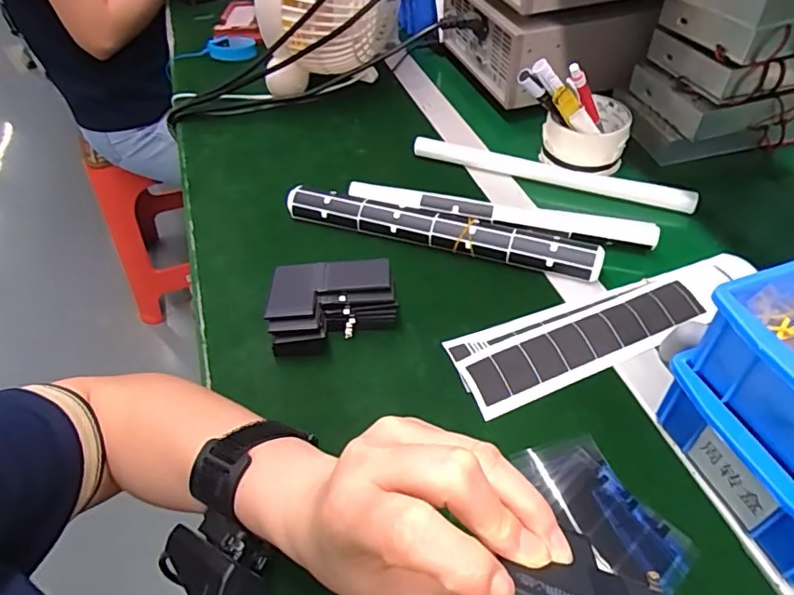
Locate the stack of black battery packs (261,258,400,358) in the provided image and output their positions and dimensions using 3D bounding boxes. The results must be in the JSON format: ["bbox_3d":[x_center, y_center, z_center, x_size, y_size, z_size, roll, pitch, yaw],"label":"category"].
[{"bbox_3d":[-0.050,0.009,0.432,0.097,0.042,0.066,-2,49,1],"label":"stack of black battery packs"}]

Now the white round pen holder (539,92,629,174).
[{"bbox_3d":[0.201,-0.173,0.579,0.086,0.050,0.087,17,52,17],"label":"white round pen holder"}]

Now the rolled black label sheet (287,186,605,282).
[{"bbox_3d":[0.038,-0.065,0.500,0.290,0.025,0.033,15,51,15],"label":"rolled black label sheet"}]

